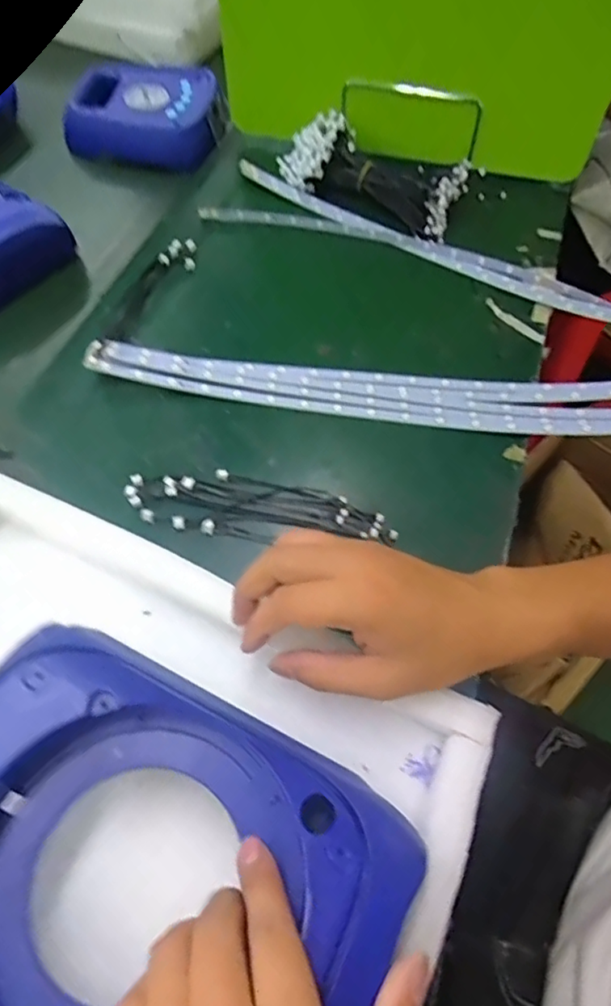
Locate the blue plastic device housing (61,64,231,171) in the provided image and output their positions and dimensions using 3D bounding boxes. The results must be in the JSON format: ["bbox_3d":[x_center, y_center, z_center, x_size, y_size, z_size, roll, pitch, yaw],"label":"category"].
[{"bbox_3d":[-0.190,-0.483,0.728,0.185,0.046,0.149,12,57,8],"label":"blue plastic device housing"}]

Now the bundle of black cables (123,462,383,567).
[{"bbox_3d":[-0.035,0.002,0.432,0.193,0.013,0.055,7,56,4],"label":"bundle of black cables"}]

